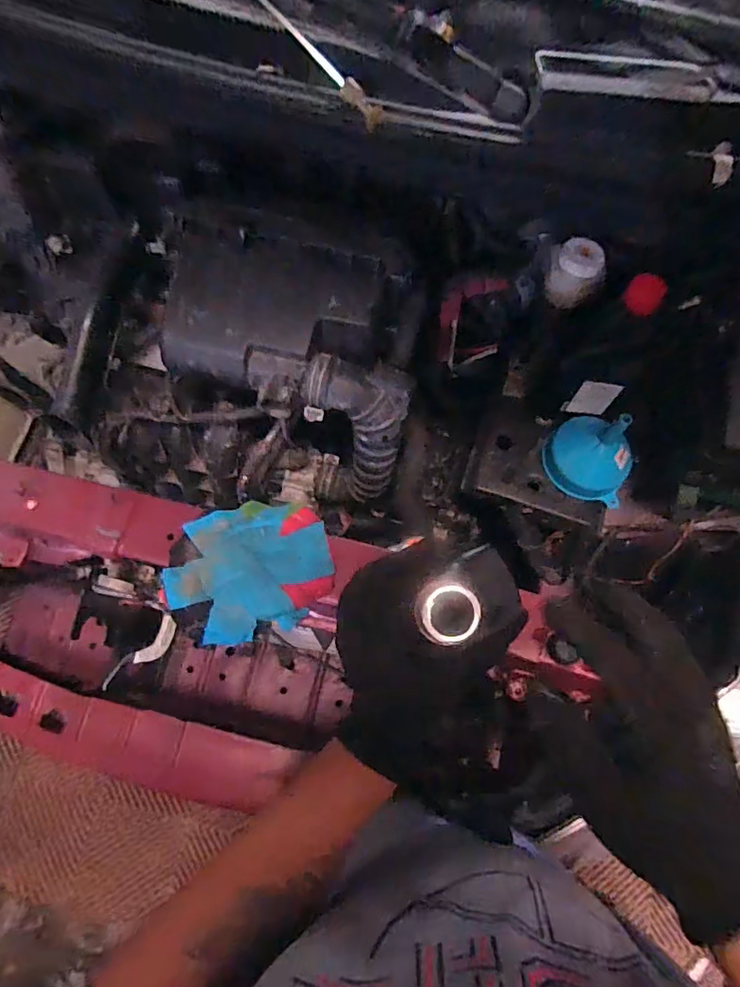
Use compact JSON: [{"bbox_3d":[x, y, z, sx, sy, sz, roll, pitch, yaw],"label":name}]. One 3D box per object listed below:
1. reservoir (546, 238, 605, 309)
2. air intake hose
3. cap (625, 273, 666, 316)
[{"bbox_3d":[0.262,-0.281,0.677,0.067,0.059,0.061,1,70,-3],"label":"reservoir"},{"bbox_3d":[-0.020,-0.068,0.666,0.118,0.221,0.098,6,70,-2],"label":"air intake hose"},{"bbox_3d":[0.312,-0.227,0.603,0.042,0.011,0.043,31,117,-5],"label":"cap"}]

